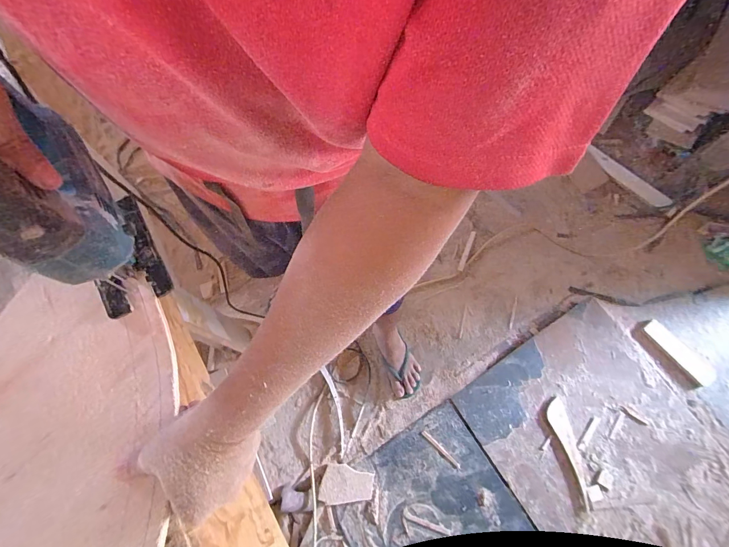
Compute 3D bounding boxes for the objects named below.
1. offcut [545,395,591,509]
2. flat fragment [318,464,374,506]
[{"bbox_3d":[0.614,0.520,1.035,0.061,0.013,0.279,-15,70,-4],"label":"offcut"},{"bbox_3d":[-0.052,0.618,1.017,0.149,0.009,0.102,7,70,3],"label":"flat fragment"}]

